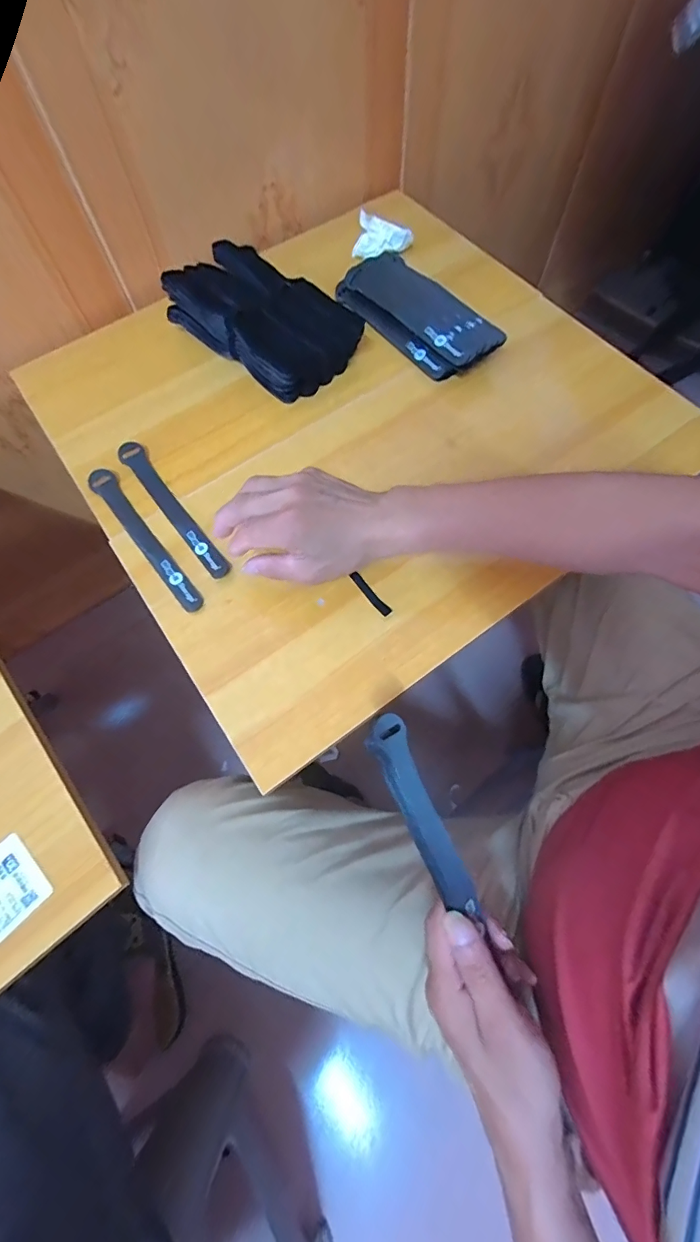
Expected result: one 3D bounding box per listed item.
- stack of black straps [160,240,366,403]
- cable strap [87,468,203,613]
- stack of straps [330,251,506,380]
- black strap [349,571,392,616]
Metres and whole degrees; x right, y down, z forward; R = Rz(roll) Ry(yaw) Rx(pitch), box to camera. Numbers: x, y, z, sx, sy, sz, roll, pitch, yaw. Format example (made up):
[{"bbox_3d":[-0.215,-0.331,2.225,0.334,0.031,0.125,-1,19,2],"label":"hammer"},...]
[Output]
[{"bbox_3d":[-0.098,-0.338,0.524,0.211,0.068,0.116,37,74,16],"label":"stack of black straps"},{"bbox_3d":[-0.207,-0.085,0.461,0.025,0.011,0.198,-39,71,-13],"label":"cable strap"},{"bbox_3d":[0.081,-0.360,0.539,0.086,0.033,0.203,-38,71,-12],"label":"stack of straps"},{"bbox_3d":[0.018,-0.027,0.427,0.010,0.004,0.053,-36,71,-12],"label":"black strap"}]

